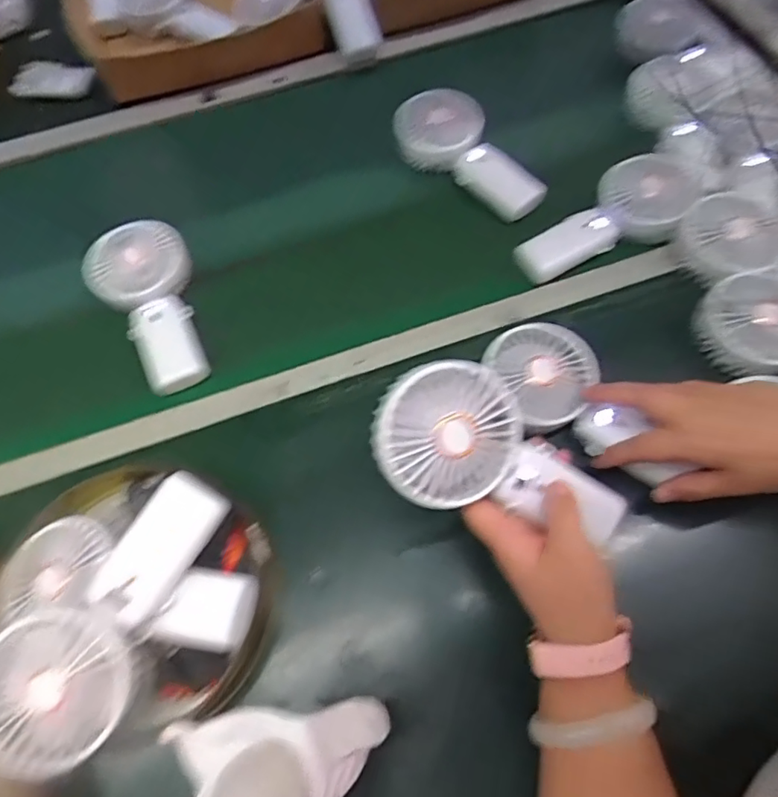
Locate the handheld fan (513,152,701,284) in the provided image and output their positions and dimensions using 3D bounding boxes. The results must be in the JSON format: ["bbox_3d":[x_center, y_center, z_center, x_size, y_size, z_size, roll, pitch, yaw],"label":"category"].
[{"bbox_3d":[0.213,-0.172,0.548,0.178,0.030,0.082,-30,65,5],"label":"handheld fan"}]

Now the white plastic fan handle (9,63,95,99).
[{"bbox_3d":[-0.440,-0.416,0.736,0.123,0.029,0.044,15,66,11],"label":"white plastic fan handle"}]

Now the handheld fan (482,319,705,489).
[{"bbox_3d":[0.153,0.011,0.453,0.077,0.034,0.173,-40,75,-15],"label":"handheld fan"}]

